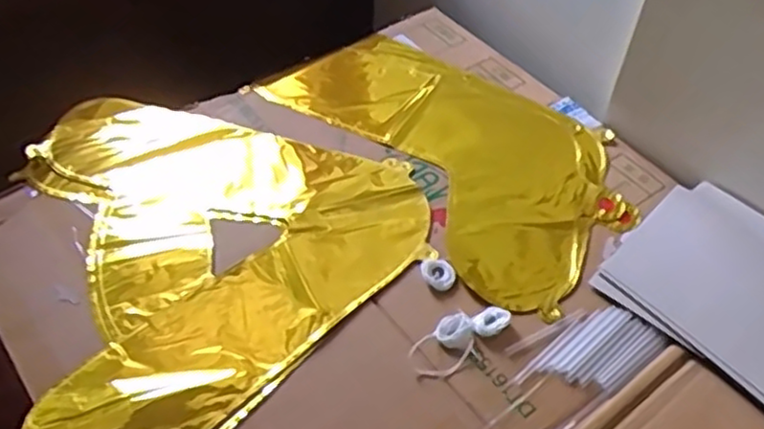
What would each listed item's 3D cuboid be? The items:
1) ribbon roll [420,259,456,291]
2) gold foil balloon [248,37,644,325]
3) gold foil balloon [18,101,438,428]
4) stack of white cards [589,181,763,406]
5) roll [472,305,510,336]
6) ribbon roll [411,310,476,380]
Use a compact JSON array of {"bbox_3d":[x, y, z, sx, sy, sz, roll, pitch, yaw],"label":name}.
[{"bbox_3d":[0.047,0.050,0.590,0.028,0.006,0.030,1,50,-1],"label":"ribbon roll"},{"bbox_3d":[0.072,-0.075,0.706,0.213,0.014,0.387,-32,57,-25],"label":"gold foil balloon"},{"bbox_3d":[-0.134,0.029,0.598,0.340,0.028,0.388,-9,50,-7],"label":"gold foil balloon"},{"bbox_3d":[0.305,0.068,0.592,0.168,0.014,0.203,-36,59,-27],"label":"stack of white cards"},{"bbox_3d":[0.086,0.085,0.559,0.030,0.013,0.020,-25,55,-21],"label":"roll"},{"bbox_3d":[0.050,0.101,0.544,0.033,0.012,0.062,33,57,24],"label":"ribbon roll"}]

